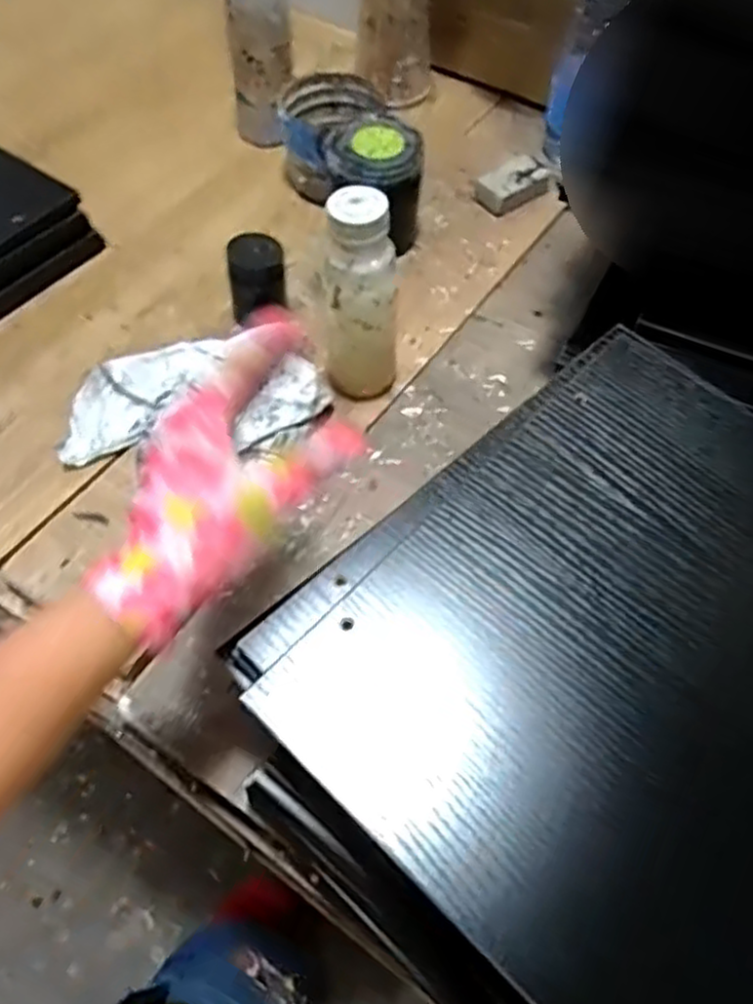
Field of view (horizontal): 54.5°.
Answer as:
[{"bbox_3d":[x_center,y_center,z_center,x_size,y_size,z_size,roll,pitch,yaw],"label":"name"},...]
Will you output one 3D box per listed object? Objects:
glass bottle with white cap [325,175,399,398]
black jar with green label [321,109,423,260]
[{"bbox_3d":[-0.010,-0.149,0.551,0.058,0.169,0.056,-1,60,-1],"label":"glass bottle with white cap"},{"bbox_3d":[-0.002,-0.288,0.672,0.081,0.101,0.076,0,60,-1],"label":"black jar with green label"}]

